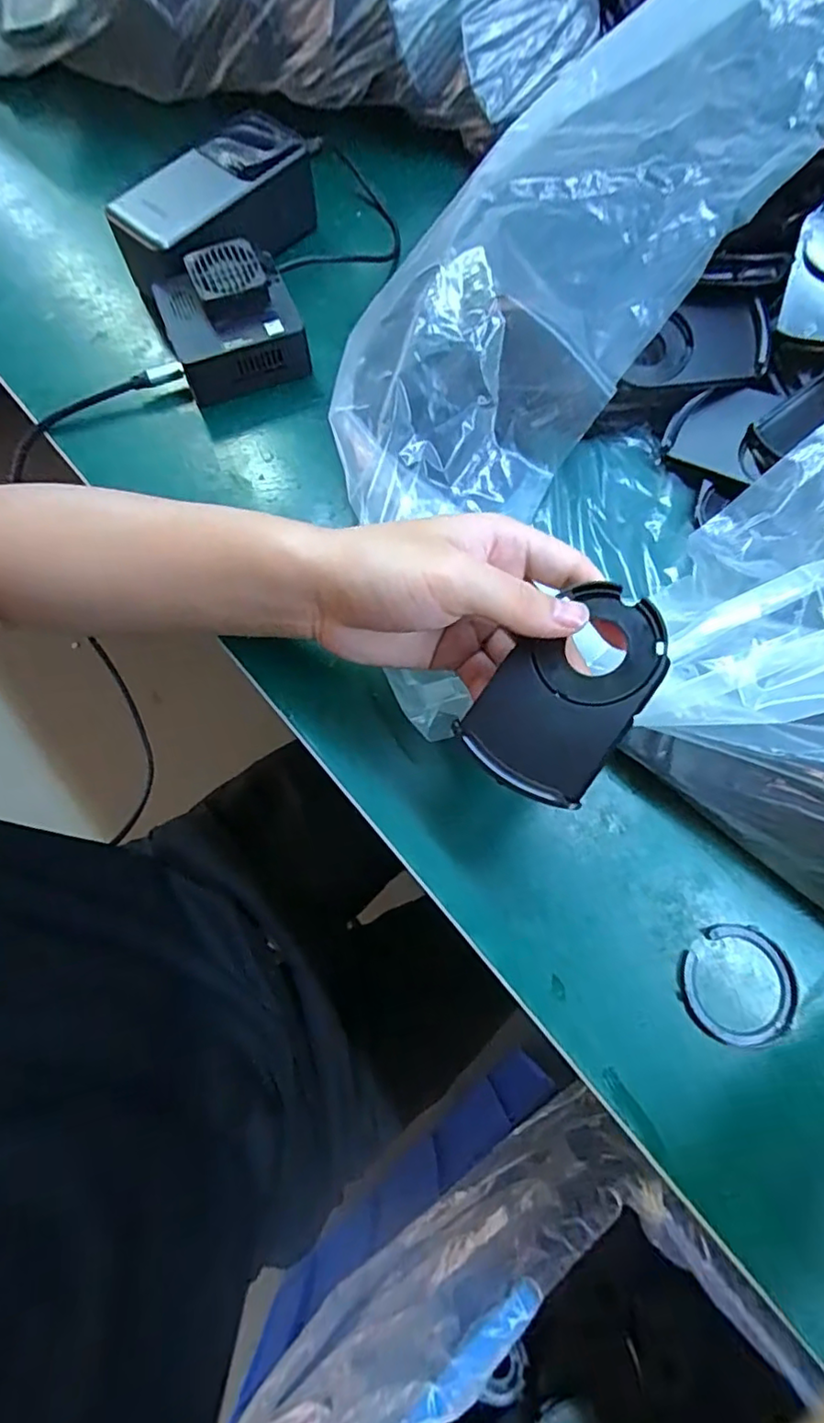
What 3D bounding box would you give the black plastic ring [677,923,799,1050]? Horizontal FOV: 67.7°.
[{"bbox_3d":[0.150,0.126,0.282,0.053,0.004,0.050,0,72,-1],"label":"black plastic ring"}]

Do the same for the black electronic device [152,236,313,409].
[{"bbox_3d":[-0.110,-0.237,0.372,0.077,0.045,0.068,-19,73,-7],"label":"black electronic device"}]

